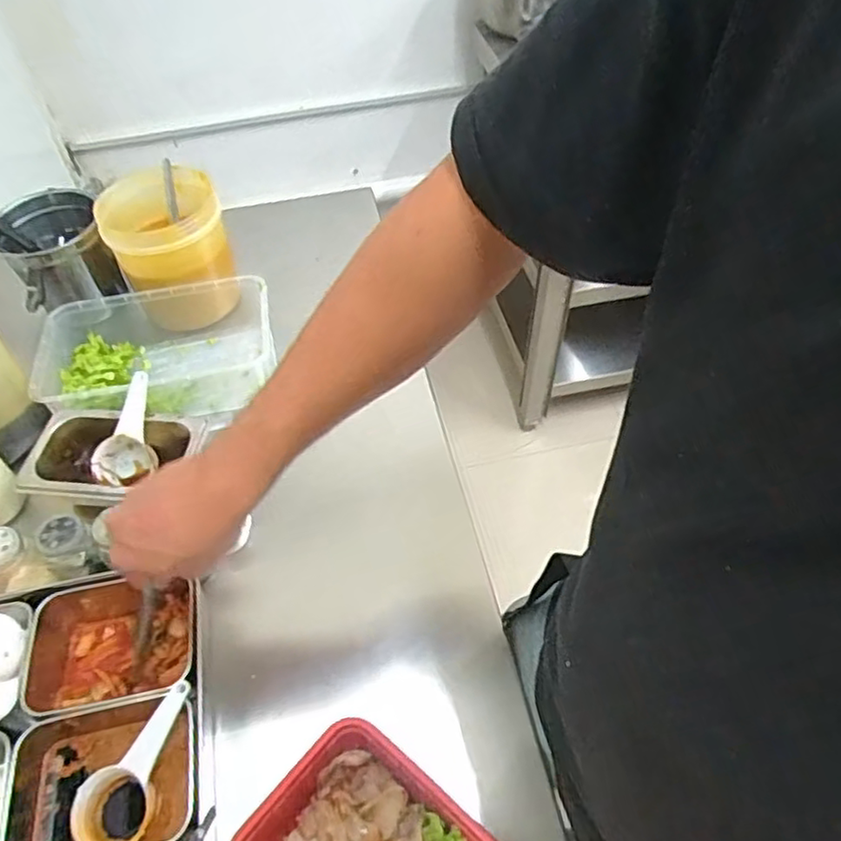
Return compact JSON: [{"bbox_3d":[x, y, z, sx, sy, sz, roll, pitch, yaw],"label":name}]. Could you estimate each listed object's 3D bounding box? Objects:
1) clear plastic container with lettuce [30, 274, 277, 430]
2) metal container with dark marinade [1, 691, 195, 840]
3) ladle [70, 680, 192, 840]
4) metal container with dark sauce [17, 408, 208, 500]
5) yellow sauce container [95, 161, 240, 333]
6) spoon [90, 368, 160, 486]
[{"bbox_3d":[-0.295,-0.070,0.767,0.257,0.085,0.175,-15,50,-10],"label":"clear plastic container with lettuce"},{"bbox_3d":[-0.237,0.277,0.501,0.139,0.070,0.105,-10,49,-6],"label":"metal container with dark marinade"},{"bbox_3d":[-0.209,0.257,0.496,0.056,0.027,0.123,23,74,21],"label":"ladle"},{"bbox_3d":[-0.301,0.046,0.677,0.168,0.074,0.098,1,49,4],"label":"metal container with dark sauce"},{"bbox_3d":[-0.300,-0.198,0.820,0.132,0.166,0.122,-19,51,-13],"label":"yellow sauce container"},{"bbox_3d":[-0.293,0.013,0.676,0.050,0.116,0.040,26,12,23],"label":"spoon"}]

